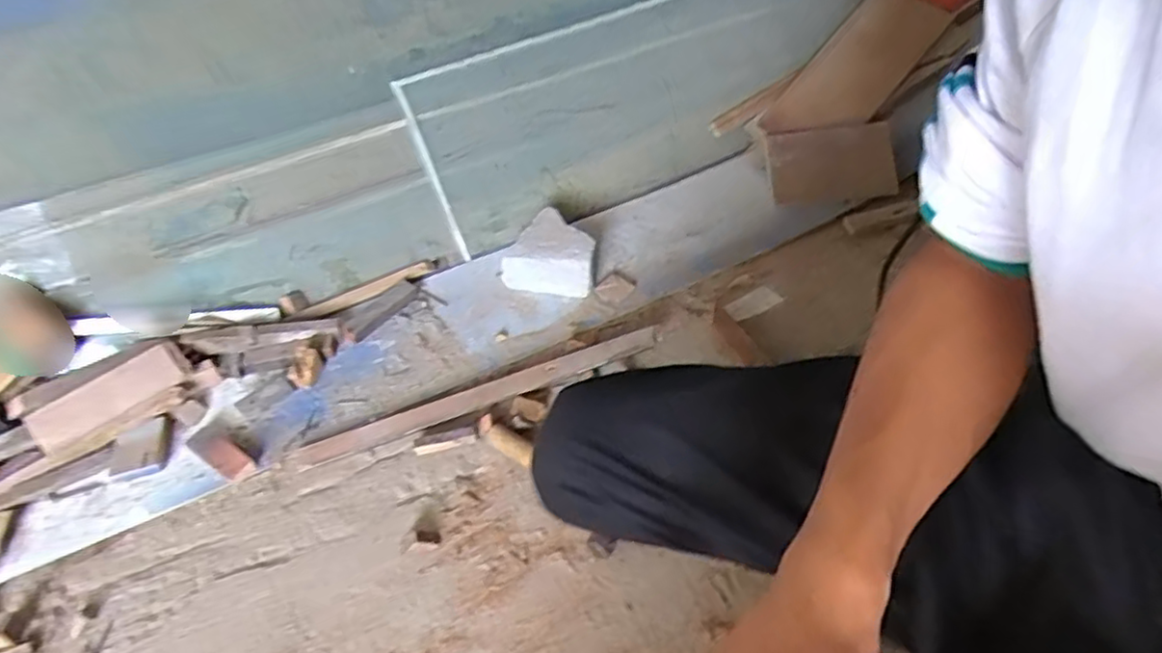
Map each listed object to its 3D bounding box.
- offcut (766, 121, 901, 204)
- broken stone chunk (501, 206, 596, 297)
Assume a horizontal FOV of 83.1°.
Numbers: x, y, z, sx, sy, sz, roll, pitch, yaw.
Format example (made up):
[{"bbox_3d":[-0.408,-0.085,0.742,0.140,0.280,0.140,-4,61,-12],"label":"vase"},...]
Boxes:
[{"bbox_3d":[0.423,-0.281,1.116,0.194,0.012,0.153,-4,64,16],"label":"offcut"},{"bbox_3d":[-0.044,-0.114,1.003,0.135,0.073,0.118,4,49,7],"label":"broken stone chunk"}]

